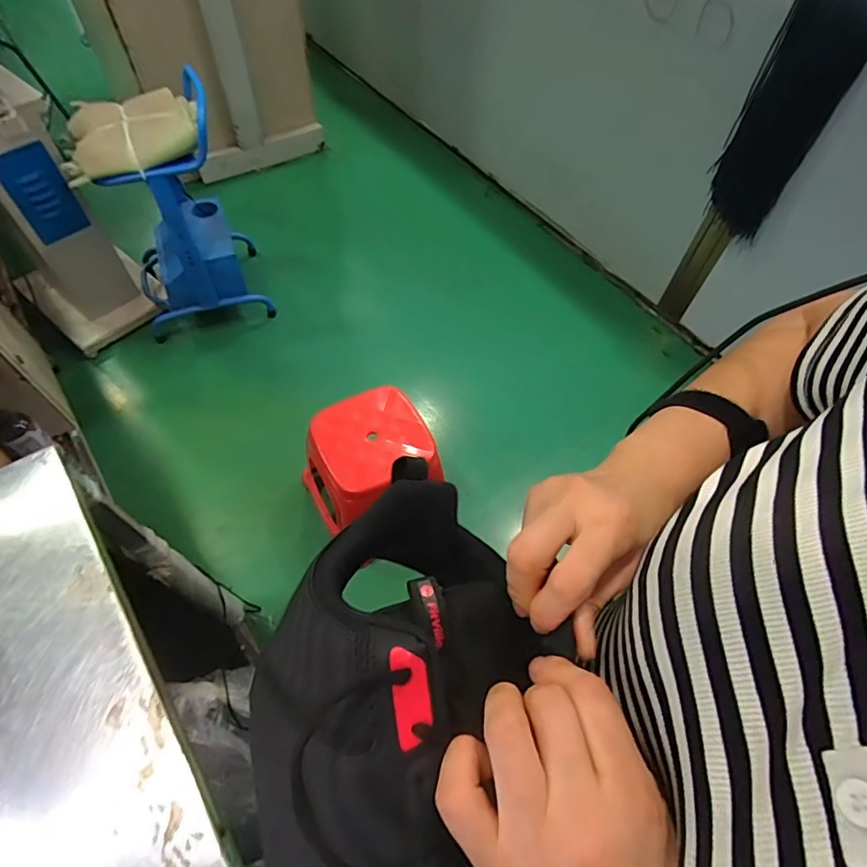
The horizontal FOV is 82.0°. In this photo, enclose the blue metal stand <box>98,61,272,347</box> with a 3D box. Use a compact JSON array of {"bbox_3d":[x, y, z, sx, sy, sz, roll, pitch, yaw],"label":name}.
[{"bbox_3d":[-0.825,-0.698,1.608,0.429,0.653,0.396,-22,63,-17],"label":"blue metal stand"}]

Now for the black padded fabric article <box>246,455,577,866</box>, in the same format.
[{"bbox_3d":[-0.011,0.148,0.225,0.136,0.071,0.268,-2,64,-5],"label":"black padded fabric article"}]

